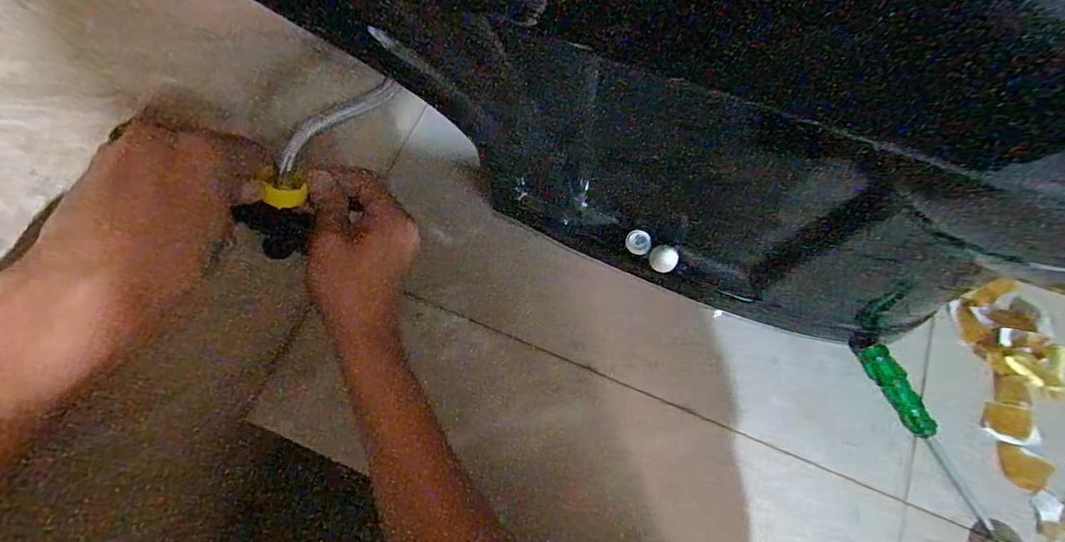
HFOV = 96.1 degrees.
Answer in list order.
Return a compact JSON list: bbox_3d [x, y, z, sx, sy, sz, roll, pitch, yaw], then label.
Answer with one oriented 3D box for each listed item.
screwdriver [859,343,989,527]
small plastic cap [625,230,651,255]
[{"bbox_3d":[0.375,0.151,0.450,0.021,0.022,0.176,-26,75,-9],"label":"screwdriver"},{"bbox_3d":[0.106,-0.029,0.479,0.024,0.006,0.025,0,72,-1],"label":"small plastic cap"}]

